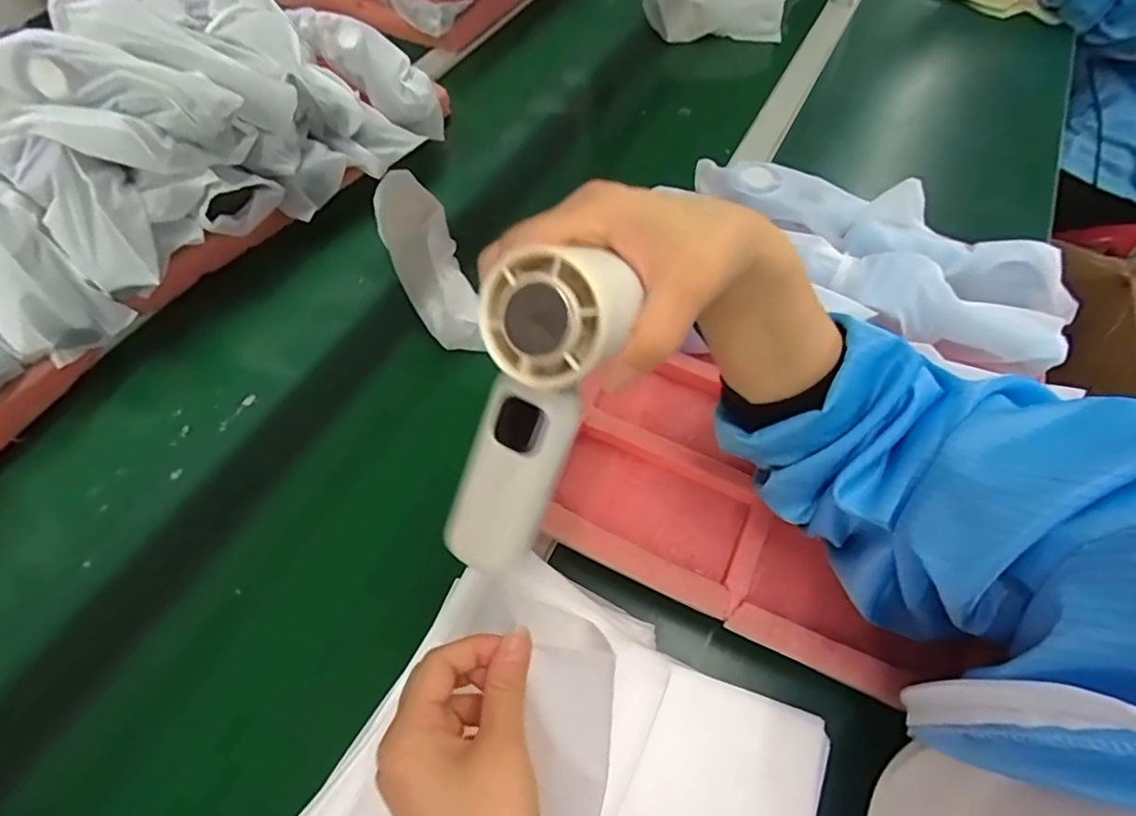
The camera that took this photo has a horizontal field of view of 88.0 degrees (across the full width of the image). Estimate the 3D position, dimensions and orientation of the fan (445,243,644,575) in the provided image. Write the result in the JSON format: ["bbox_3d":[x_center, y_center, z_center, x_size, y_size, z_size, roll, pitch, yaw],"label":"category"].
[{"bbox_3d":[-0.014,0.003,0.264,0.051,0.156,0.051,32,33,19],"label":"fan"}]

